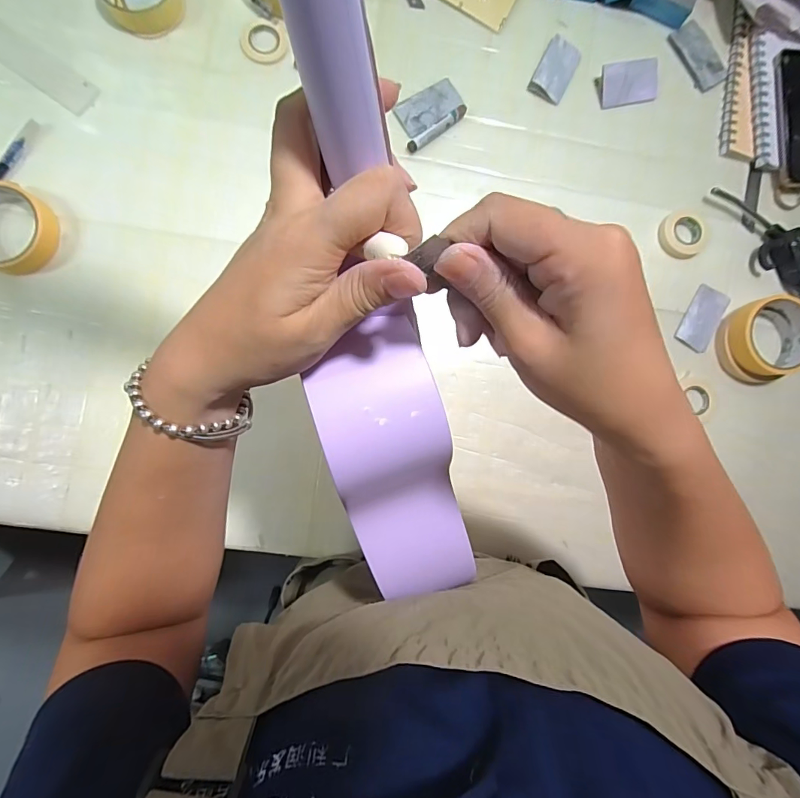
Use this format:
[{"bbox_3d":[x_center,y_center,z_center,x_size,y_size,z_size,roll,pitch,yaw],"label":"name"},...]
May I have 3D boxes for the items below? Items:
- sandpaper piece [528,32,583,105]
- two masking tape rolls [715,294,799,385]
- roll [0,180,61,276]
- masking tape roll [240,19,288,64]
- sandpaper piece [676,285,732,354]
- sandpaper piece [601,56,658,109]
[{"bbox_3d":[0.183,-0.385,0.491,0.042,0.009,0.072,27,86,-4],"label":"sandpaper piece"},{"bbox_3d":[0.418,-0.066,0.475,0.092,0.039,0.092,0,88,-5],"label":"two masking tape rolls"},{"bbox_3d":[-0.395,-0.171,0.422,0.090,0.021,0.083,0,88,-5],"label":"roll"},{"bbox_3d":[-0.151,-0.398,0.467,0.050,0.004,0.049,0,88,-5],"label":"masking tape roll"},{"bbox_3d":[0.358,-0.095,0.498,0.040,0.010,0.075,30,86,-3],"label":"sandpaper piece"},{"bbox_3d":[0.270,-0.372,0.492,0.069,0.017,0.040,-12,89,-5],"label":"sandpaper piece"}]

